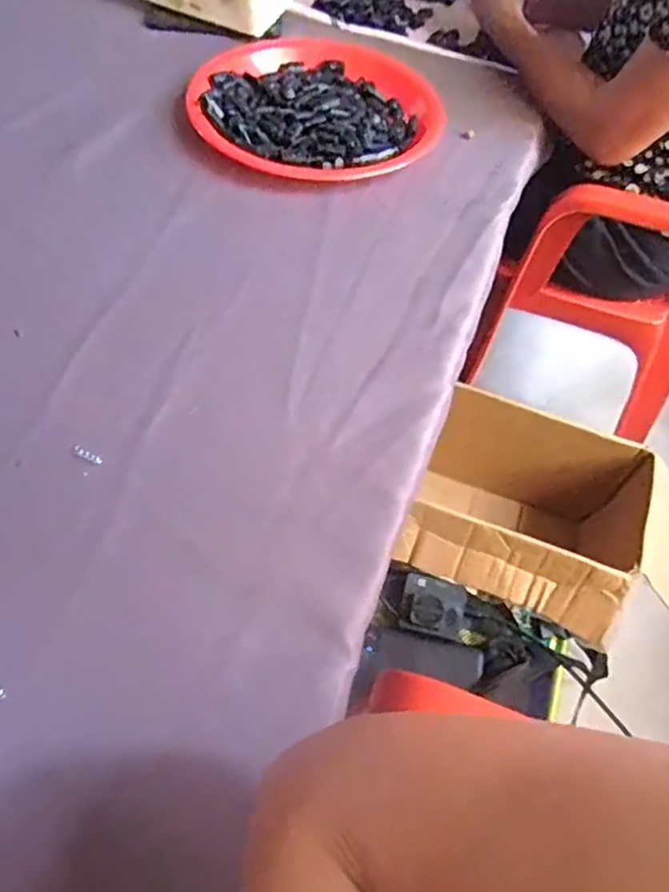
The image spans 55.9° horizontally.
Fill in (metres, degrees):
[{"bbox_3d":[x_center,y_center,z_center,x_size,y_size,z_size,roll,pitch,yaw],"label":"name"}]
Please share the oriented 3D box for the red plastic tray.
[{"bbox_3d":[-0.016,-0.355,0.668,0.257,0.029,0.234,-20,61,-16],"label":"red plastic tray"}]

